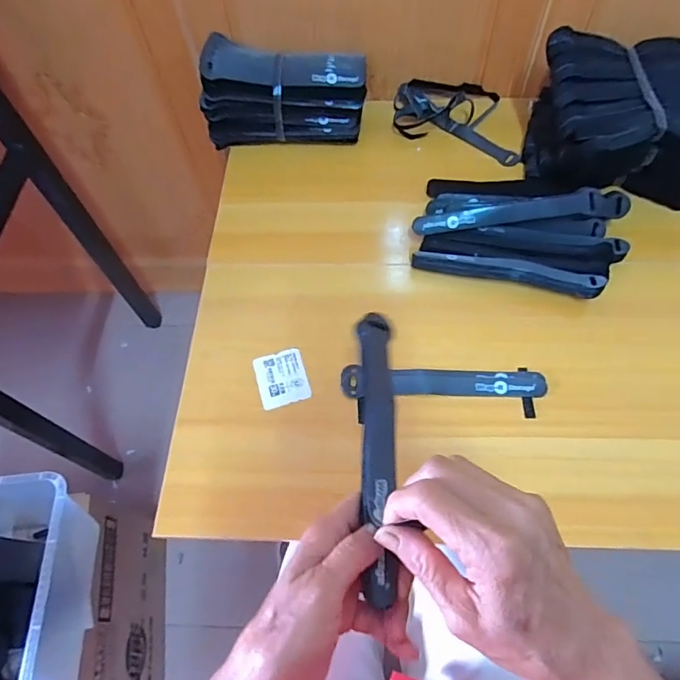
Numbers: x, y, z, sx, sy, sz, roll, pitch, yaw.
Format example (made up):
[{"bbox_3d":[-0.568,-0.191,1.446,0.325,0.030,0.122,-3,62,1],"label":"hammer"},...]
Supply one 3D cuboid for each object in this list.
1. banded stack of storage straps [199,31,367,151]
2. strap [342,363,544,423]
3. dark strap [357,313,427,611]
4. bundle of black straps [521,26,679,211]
[{"bbox_3d":[-0.070,-0.321,0.625,0.201,0.099,0.081,3,62,4],"label":"banded stack of storage straps"},{"bbox_3d":[0.102,0.050,0.476,0.198,0.009,0.051,2,62,4],"label":"strap"},{"bbox_3d":[0.025,0.062,0.315,0.022,0.015,0.194,0,55,3],"label":"dark strap"},{"bbox_3d":[0.342,-0.262,0.564,0.211,0.112,0.180,3,62,4],"label":"bundle of black straps"}]

